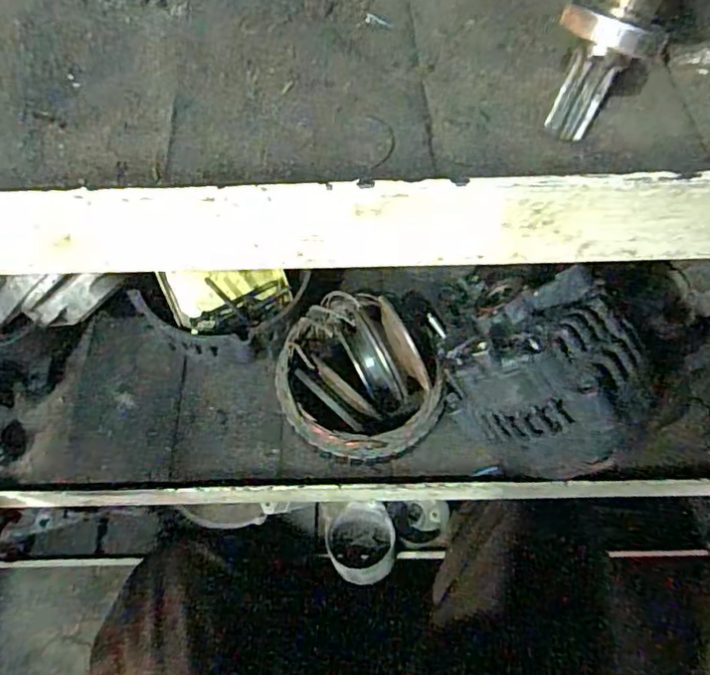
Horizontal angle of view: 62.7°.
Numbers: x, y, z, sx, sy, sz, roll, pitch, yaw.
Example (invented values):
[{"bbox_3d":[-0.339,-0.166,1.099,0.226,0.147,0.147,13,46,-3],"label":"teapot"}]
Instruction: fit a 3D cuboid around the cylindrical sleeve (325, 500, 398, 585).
[{"bbox_3d":[0.007,0.243,0.690,0.079,0.037,0.090,3,62,3],"label":"cylindrical sleeve"}]

